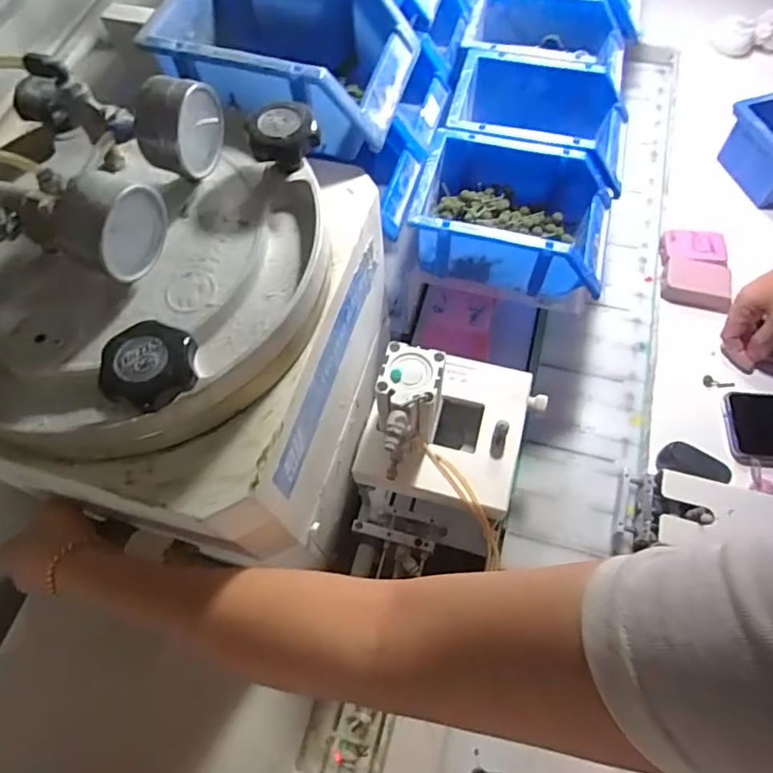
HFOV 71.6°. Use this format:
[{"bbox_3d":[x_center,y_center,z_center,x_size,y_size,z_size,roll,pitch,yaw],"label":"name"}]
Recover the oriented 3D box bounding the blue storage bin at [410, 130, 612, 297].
[{"bbox_3d":[0.119,-0.157,0.503,0.169,0.075,0.118,13,65,9],"label":"blue storage bin"}]

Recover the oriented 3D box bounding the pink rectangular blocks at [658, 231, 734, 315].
[{"bbox_3d":[0.364,-0.139,0.634,0.070,0.027,0.098,6,64,6],"label":"pink rectangular blocks"}]

